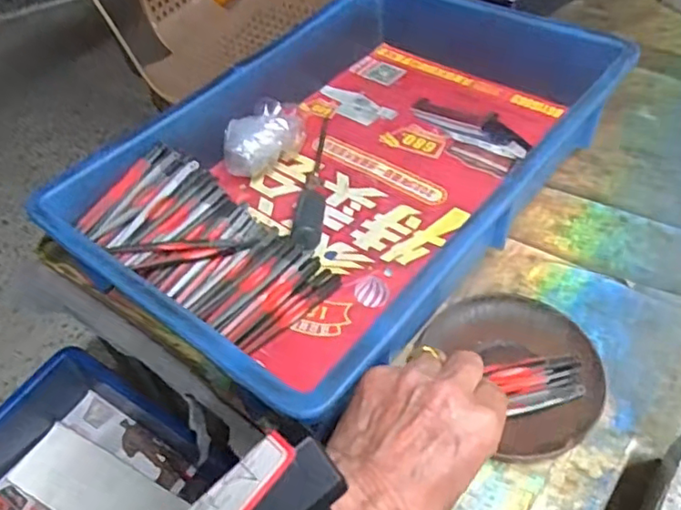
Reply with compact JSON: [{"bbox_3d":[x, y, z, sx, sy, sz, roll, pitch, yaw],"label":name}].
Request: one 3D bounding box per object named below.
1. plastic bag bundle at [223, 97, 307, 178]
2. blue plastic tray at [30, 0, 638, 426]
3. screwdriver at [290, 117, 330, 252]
[{"bbox_3d":[-0.067,-0.102,0.536,0.075,0.055,0.044,-28,52,-16],"label":"plastic bag bundle"},{"bbox_3d":[0.017,-0.083,0.500,0.276,0.080,0.430,30,59,28],"label":"blue plastic tray"},{"bbox_3d":[-0.020,-0.069,0.524,0.021,0.021,0.175,1,50,7],"label":"screwdriver"}]

